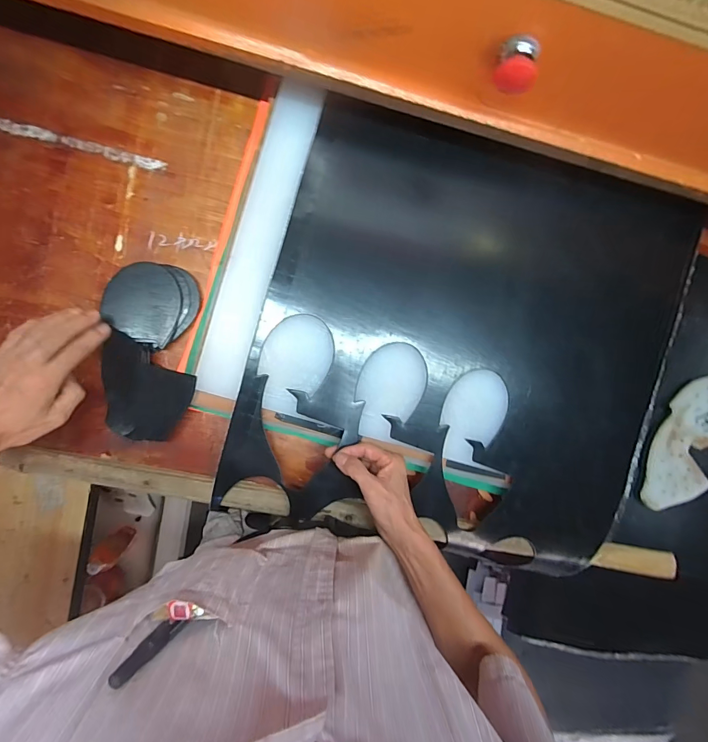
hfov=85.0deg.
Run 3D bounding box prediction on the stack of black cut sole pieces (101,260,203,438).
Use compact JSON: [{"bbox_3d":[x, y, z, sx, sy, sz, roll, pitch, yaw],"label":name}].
[{"bbox_3d":[-0.266,-0.025,0.504,0.115,0.039,0.225,4,91,-4],"label":"stack of black cut sole pieces"}]

